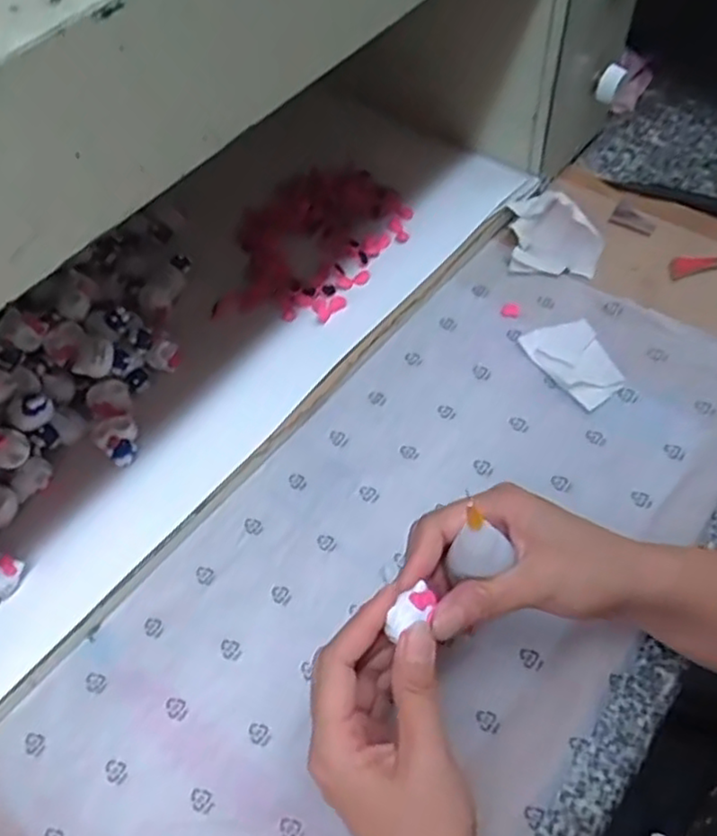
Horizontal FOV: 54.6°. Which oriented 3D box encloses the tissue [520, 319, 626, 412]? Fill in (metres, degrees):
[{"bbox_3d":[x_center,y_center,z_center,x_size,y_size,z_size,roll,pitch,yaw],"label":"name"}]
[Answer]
[{"bbox_3d":[0.143,-0.040,0.453,0.045,0.007,0.067,-31,62,-14],"label":"tissue"}]

